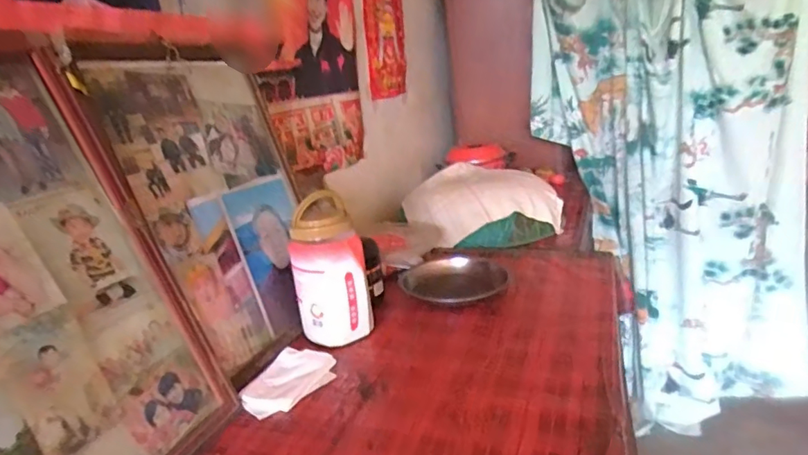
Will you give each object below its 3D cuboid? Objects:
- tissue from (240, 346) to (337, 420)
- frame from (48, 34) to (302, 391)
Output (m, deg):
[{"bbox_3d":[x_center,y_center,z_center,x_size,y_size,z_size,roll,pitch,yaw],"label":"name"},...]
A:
[{"bbox_3d":[-0.184,0.239,0.831,0.108,0.010,0.158,17,30,30],"label":"tissue"},{"bbox_3d":[-0.316,-0.051,0.934,0.023,0.549,0.396,-16,12,24],"label":"frame"}]

